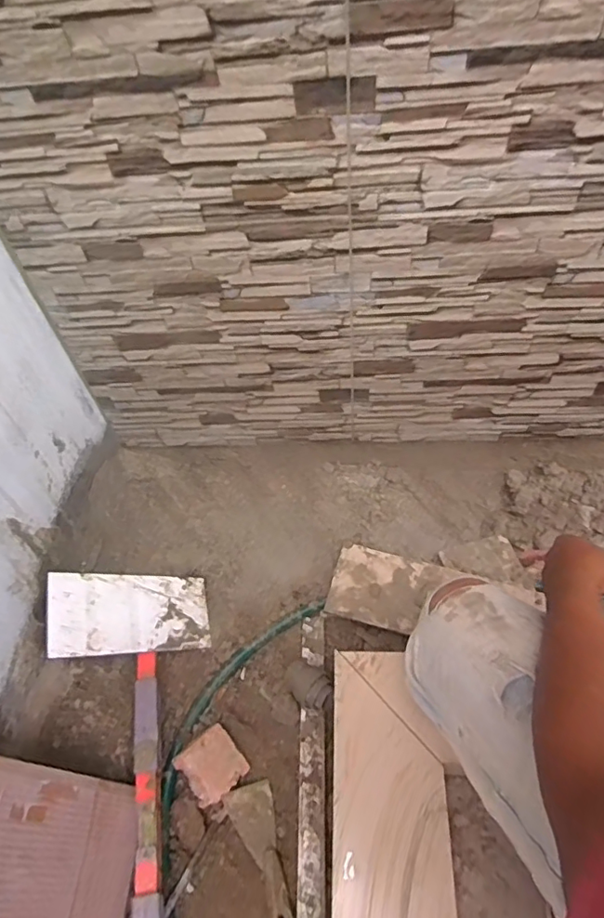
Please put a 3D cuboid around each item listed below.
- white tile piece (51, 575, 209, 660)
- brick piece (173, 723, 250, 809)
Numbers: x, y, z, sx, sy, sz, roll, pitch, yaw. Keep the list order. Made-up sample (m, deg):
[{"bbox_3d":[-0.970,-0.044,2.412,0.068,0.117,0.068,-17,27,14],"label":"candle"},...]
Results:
[{"bbox_3d":[-0.239,0.220,0.772,0.010,0.241,0.109,-34,57,36],"label":"white tile piece"},{"bbox_3d":[-0.121,0.406,0.718,0.076,0.033,0.075,-36,58,-20],"label":"brick piece"}]

